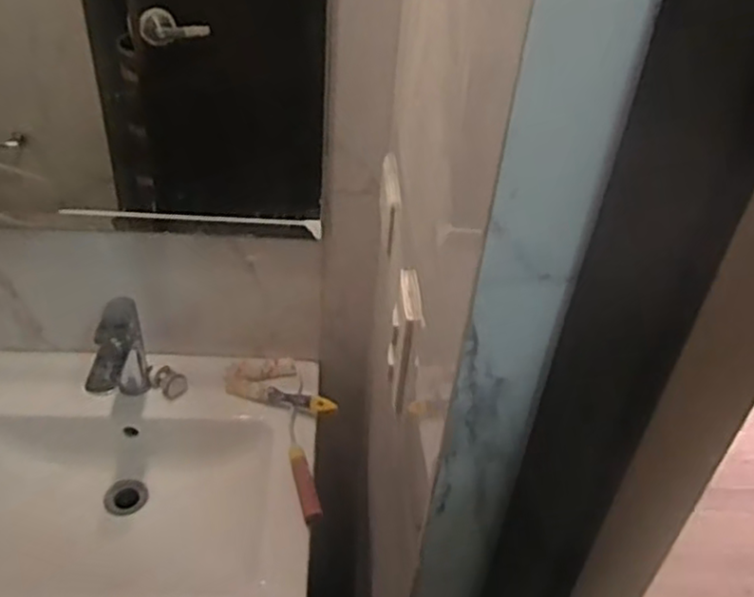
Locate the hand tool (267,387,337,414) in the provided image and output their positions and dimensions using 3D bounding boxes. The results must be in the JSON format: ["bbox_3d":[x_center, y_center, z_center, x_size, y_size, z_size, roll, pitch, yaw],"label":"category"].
[{"bbox_3d":[-0.114,0.154,1.066,0.106,0.022,0.019,12,39,8],"label":"hand tool"}]

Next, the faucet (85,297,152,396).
[{"bbox_3d":[-0.363,0.099,1.010,0.044,0.150,0.141,4,39,-1],"label":"faucet"}]

